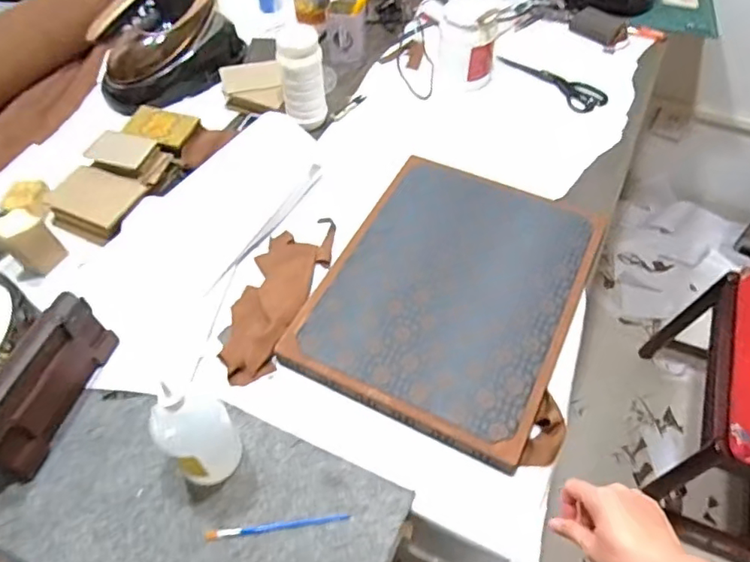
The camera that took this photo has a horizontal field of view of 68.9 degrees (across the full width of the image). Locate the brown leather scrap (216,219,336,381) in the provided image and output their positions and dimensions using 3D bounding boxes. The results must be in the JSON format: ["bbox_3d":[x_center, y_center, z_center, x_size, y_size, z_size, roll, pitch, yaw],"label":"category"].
[{"bbox_3d":[-0.156,0.012,0.864,0.110,0.023,0.317,18,56,13],"label":"brown leather scrap"}]

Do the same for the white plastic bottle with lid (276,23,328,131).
[{"bbox_3d":[-0.139,-0.378,1.047,0.082,0.195,0.077,-9,54,-6],"label":"white plastic bottle with lid"}]

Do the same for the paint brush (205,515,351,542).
[{"bbox_3d":[-0.117,0.295,0.658,0.170,0.009,0.011,-6,54,-5],"label":"paint brush"}]

